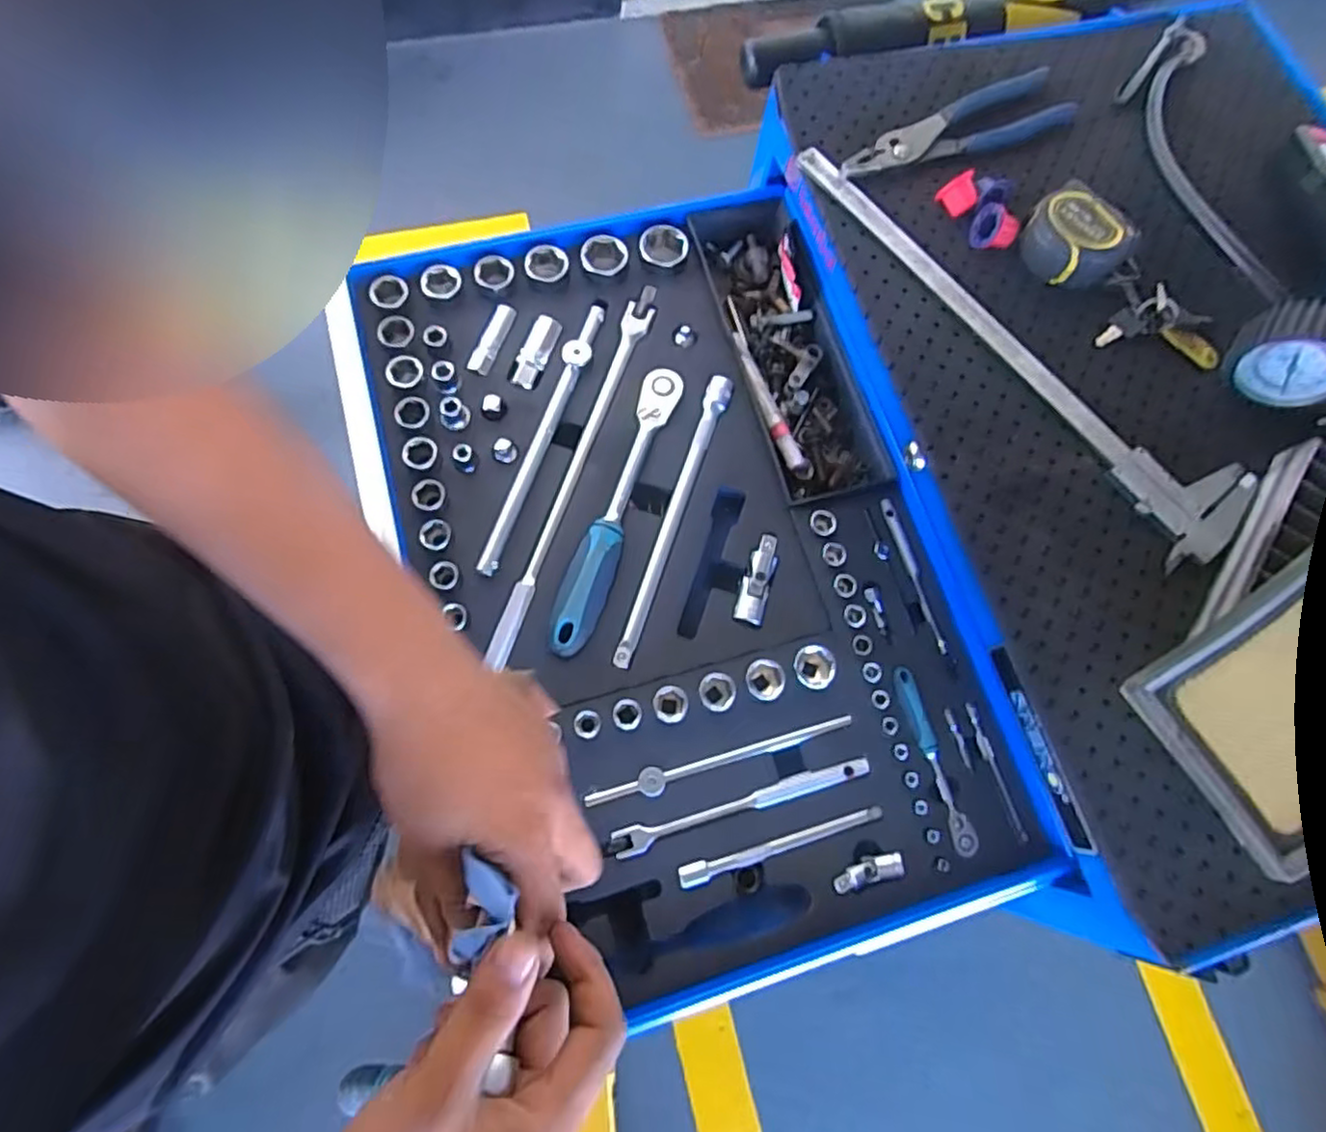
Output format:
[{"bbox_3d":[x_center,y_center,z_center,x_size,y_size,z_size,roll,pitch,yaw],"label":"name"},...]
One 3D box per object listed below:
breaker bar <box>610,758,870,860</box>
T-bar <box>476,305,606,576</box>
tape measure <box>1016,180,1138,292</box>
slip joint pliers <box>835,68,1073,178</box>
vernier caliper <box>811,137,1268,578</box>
[{"bbox_3d":[0.056,0.164,0.464,0.181,0.010,0.018,-14,74,-8],"label":"breaker bar"},{"bbox_3d":[-0.092,-0.105,0.535,0.020,0.017,0.245,17,73,2],"label":"T-bar"},{"bbox_3d":[0.301,-0.239,0.495,0.069,0.037,0.072,-39,79,-13],"label":"tape measure"},{"bbox_3d":[0.228,-0.342,0.530,0.195,0.016,0.047,-22,76,-10],"label":"slip joint pliers"},{"bbox_3d":[0.250,-0.172,0.488,0.079,0.010,0.403,-38,79,-11],"label":"vernier caliper"}]

